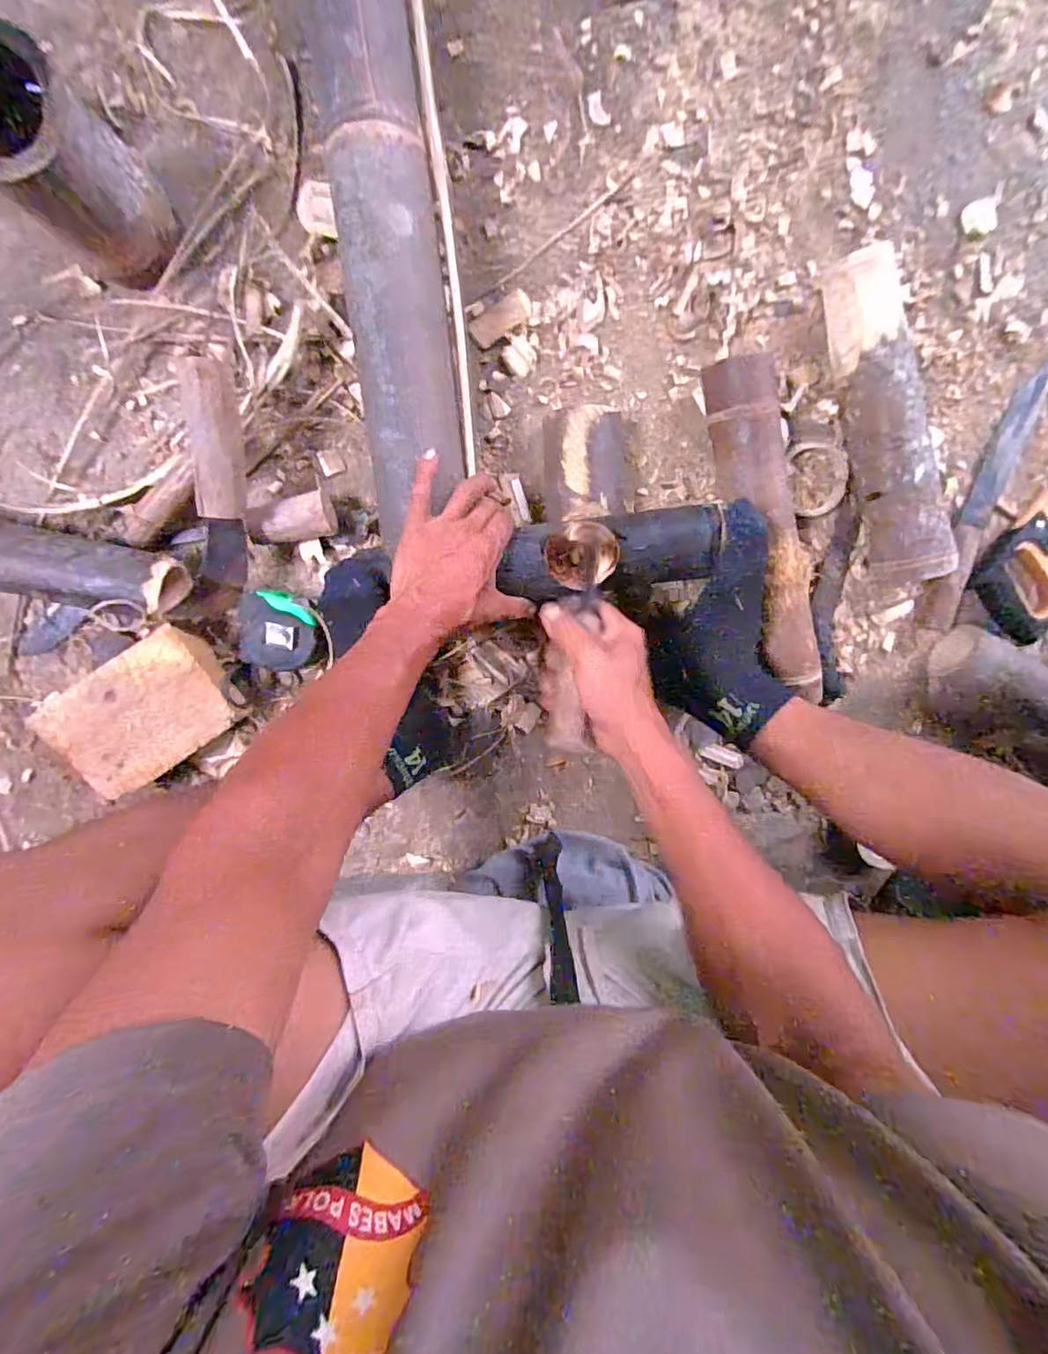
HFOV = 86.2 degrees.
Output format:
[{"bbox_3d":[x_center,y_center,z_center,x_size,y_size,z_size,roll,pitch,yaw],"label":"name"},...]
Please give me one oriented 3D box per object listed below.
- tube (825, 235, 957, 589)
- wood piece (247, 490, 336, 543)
[{"bbox_3d":[0.370,-0.255,0.578,0.060,0.080,0.327,-17,101,-3],"label":"tube"},{"bbox_3d":[-0.226,-0.155,0.554,0.080,0.046,0.040,-9,100,-4],"label":"wood piece"}]

